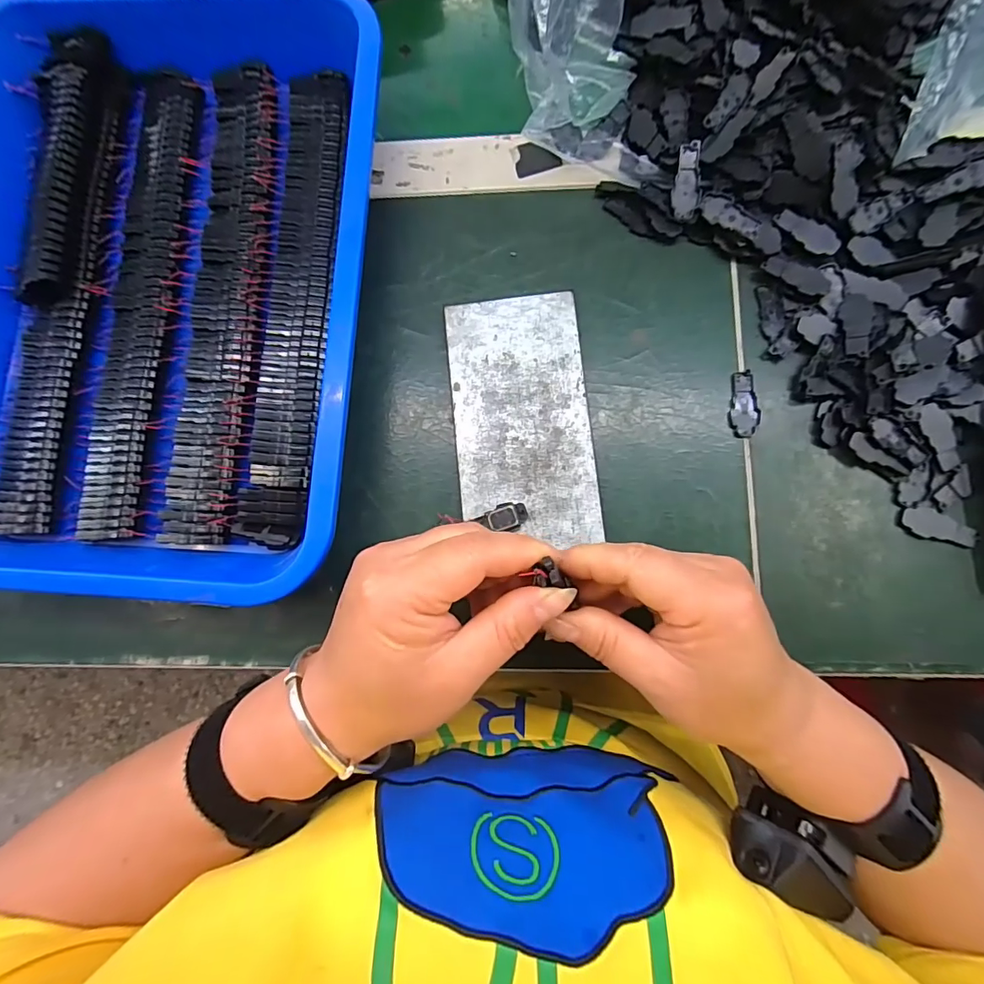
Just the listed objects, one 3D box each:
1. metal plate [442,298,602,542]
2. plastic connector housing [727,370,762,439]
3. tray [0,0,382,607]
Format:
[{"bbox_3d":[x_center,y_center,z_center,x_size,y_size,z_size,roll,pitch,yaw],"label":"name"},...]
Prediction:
[{"bbox_3d":[0.017,-0.044,0.286,0.077,0.007,0.161,-6,81,3],"label":"metal plate"},{"bbox_3d":[0.148,-0.051,0.282,0.017,0.004,0.039,6,82,4],"label":"plastic connector housing"},{"bbox_3d":[-0.200,-0.125,0.290,0.260,0.048,0.358,3,81,4],"label":"tray"}]

